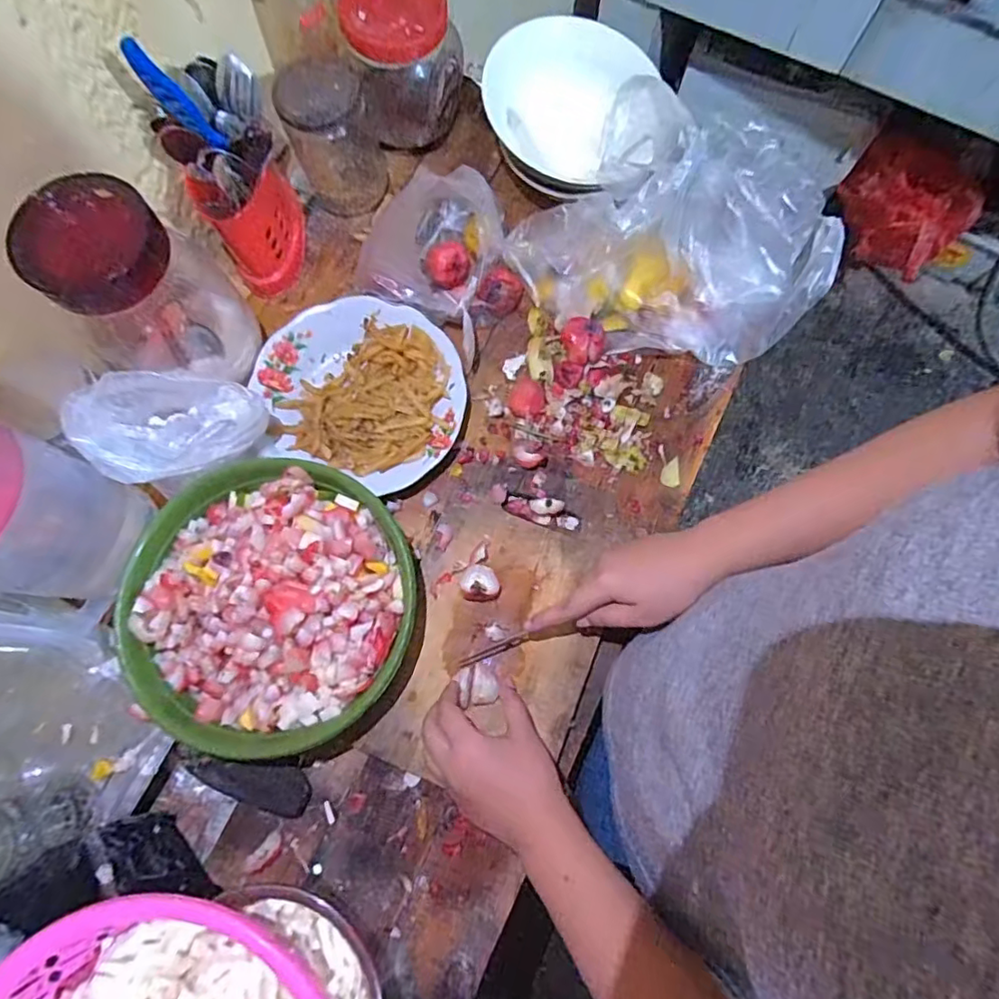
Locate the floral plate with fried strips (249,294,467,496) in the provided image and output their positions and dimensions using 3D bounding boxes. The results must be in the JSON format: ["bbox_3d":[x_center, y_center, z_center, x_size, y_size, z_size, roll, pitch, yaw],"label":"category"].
[{"bbox_3d":[-0.138,-0.112,0.586,0.206,0.033,0.183,20,77,5],"label":"floral plate with fried strips"}]

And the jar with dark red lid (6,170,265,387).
[{"bbox_3d":[-0.318,-0.189,0.520,0.129,0.183,0.127,0,76,0],"label":"jar with dark red lid"}]

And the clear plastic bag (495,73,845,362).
[{"bbox_3d":[0.165,-0.248,0.543,0.290,0.162,0.153,10,76,3],"label":"clear plastic bag"}]

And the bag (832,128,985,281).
[{"bbox_3d":[0.945,-0.684,1.366,0.282,0.176,0.198,39,79,9],"label":"bag"}]

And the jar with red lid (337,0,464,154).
[{"bbox_3d":[-0.098,-0.462,0.612,0.112,0.115,0.104,0,76,0],"label":"jar with red lid"}]

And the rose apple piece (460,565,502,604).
[{"bbox_3d":[-0.018,0.077,0.537,0.035,0.018,0.034,0,76,0],"label":"rose apple piece"}]

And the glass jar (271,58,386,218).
[{"bbox_3d":[-0.176,-0.383,0.616,0.090,0.129,0.086,0,76,0],"label":"glass jar"}]

